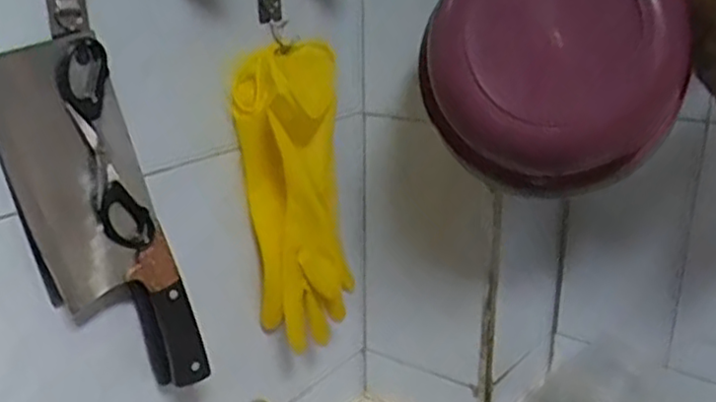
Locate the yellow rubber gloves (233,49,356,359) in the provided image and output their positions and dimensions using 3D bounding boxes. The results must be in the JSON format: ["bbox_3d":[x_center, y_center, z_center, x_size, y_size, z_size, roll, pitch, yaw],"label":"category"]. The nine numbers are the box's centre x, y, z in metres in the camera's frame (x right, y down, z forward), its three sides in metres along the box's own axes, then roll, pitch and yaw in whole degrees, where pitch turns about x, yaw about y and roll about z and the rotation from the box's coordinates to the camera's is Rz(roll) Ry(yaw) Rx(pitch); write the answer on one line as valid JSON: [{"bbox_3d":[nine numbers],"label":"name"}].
[{"bbox_3d":[-0.053,0.000,0.670,0.070,0.274,0.108,11,23,29],"label":"yellow rubber gloves"}]

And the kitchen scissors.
[{"bbox_3d":[-0.175,-0.037,0.500,0.046,0.147,0.016,-19,27,-42],"label":"kitchen scissors"}]

